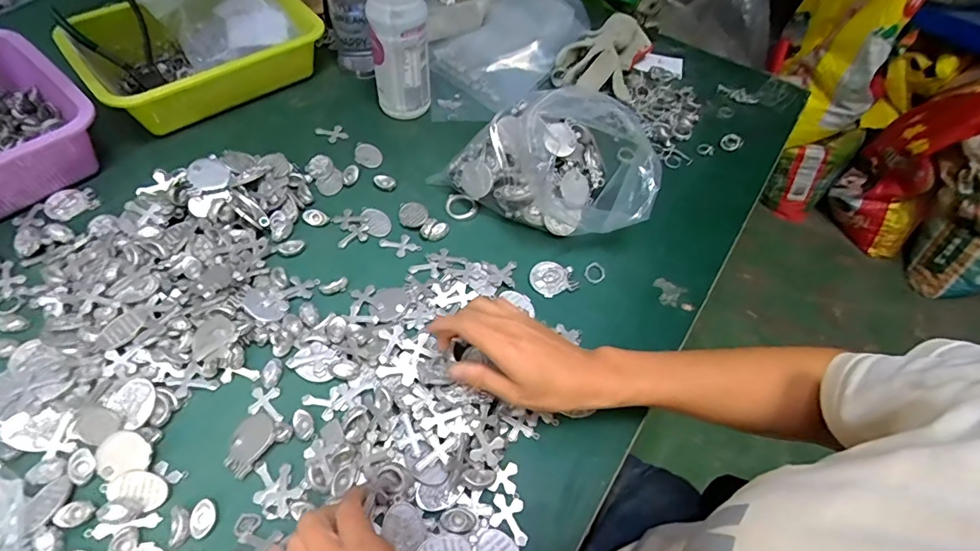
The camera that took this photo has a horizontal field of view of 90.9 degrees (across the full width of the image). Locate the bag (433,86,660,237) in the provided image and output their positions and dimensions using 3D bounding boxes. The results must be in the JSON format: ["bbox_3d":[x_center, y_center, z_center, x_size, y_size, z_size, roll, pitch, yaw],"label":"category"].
[{"bbox_3d":[0.067,-0.127,0.523,0.230,0.126,0.115,26,57,13],"label":"bag"}]

